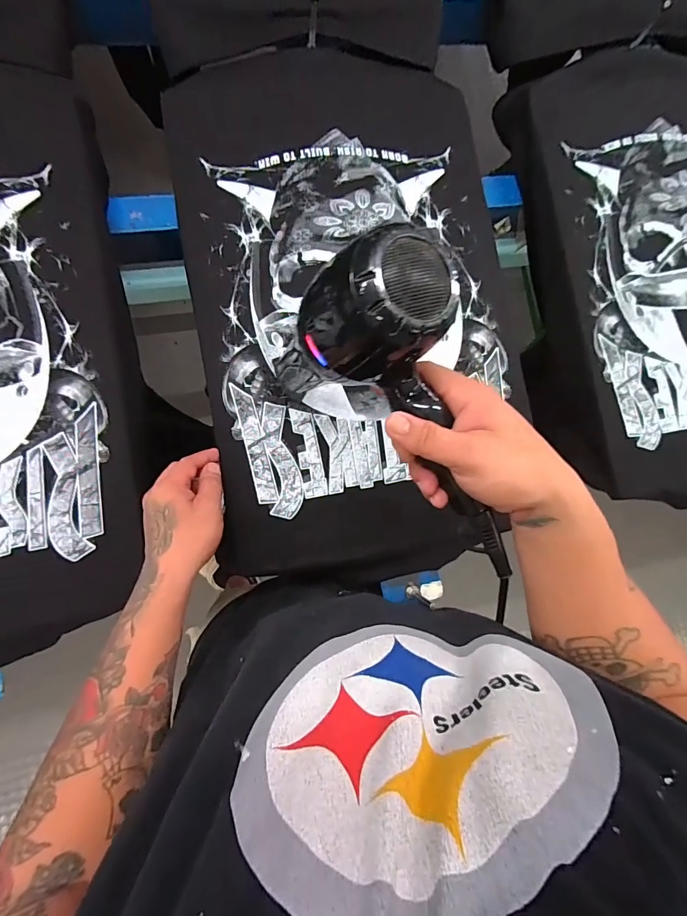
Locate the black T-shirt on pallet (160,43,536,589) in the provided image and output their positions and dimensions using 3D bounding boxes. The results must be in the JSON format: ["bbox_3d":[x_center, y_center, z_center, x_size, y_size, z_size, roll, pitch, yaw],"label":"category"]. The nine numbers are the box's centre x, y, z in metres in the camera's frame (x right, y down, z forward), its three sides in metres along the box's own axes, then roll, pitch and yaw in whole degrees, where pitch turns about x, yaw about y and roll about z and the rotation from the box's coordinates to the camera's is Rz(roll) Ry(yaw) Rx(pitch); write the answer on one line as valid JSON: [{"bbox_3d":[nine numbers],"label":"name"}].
[{"bbox_3d":[0.022,-0.159,0.541,0.391,0.039,0.611,-8,87,-9],"label":"black T-shirt on pallet"}]

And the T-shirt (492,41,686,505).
[{"bbox_3d":[0.501,-0.276,0.646,0.400,0.080,0.682,-11,87,-8],"label":"T-shirt"}]

